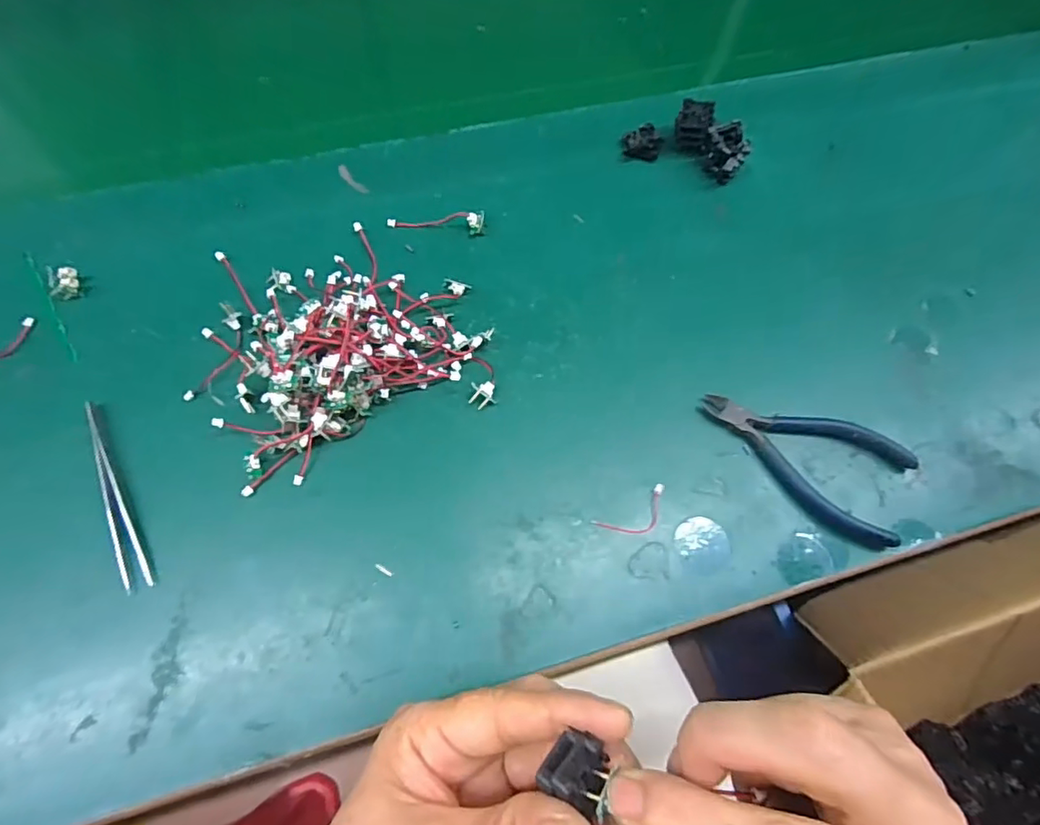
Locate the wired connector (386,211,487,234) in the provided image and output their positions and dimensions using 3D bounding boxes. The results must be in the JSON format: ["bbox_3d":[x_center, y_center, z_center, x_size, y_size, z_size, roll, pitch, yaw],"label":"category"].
[{"bbox_3d":[-0.054,-0.125,0.355,0.061,0.011,0.013,5,62,0],"label":"wired connector"}]

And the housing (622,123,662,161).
[{"bbox_3d":[0.085,-0.189,0.383,0.025,0.013,0.022,4,62,0],"label":"housing"}]

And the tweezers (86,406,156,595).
[{"bbox_3d":[-0.210,0.041,0.279,0.012,0.012,0.105,-27,66,-15],"label":"tweezers"}]

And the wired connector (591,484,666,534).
[{"bbox_3d":[0.062,0.055,0.290,0.043,0.005,0.019,-25,66,-15],"label":"wired connector"}]

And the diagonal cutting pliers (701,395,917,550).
[{"bbox_3d":[0.159,0.021,0.308,0.116,0.010,0.062,29,65,13],"label":"diagonal cutting pliers"}]

